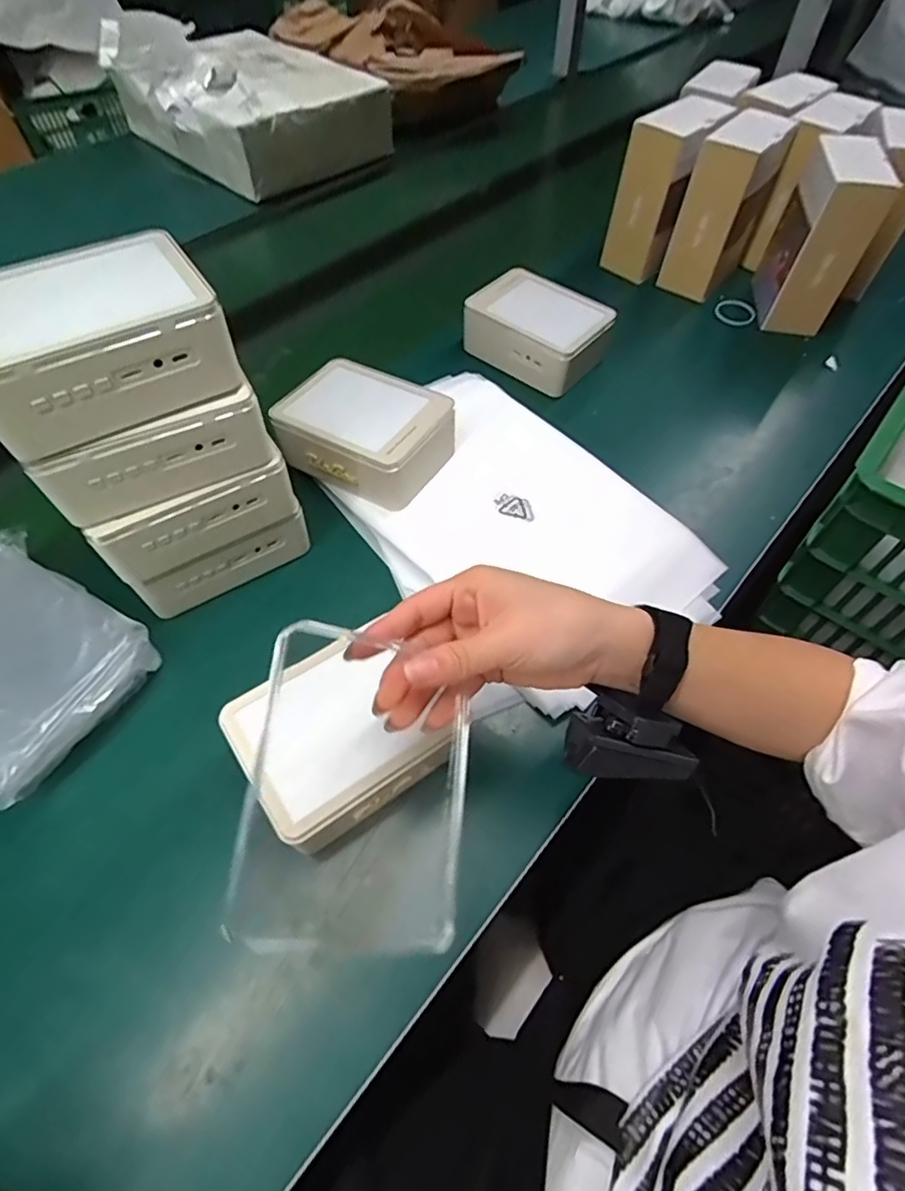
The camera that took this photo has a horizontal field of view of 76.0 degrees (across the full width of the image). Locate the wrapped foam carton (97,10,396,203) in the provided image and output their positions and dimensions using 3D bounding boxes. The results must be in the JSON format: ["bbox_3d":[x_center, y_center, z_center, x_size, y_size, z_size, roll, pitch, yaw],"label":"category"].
[{"bbox_3d":[-0.338,-0.825,0.965,0.324,0.123,0.385,-34,62,-21],"label":"wrapped foam carton"}]

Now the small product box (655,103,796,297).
[{"bbox_3d":[0.336,-0.474,0.715,0.105,0.169,0.071,-36,62,-22],"label":"small product box"}]

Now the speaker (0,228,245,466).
[{"bbox_3d":[-0.215,-0.153,0.350,0.137,0.061,0.099,-30,60,-19],"label":"speaker"}]

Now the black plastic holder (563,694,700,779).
[{"bbox_3d":[0.101,0.078,0.324,0.072,0.035,0.038,3,56,2],"label":"black plastic holder"}]

